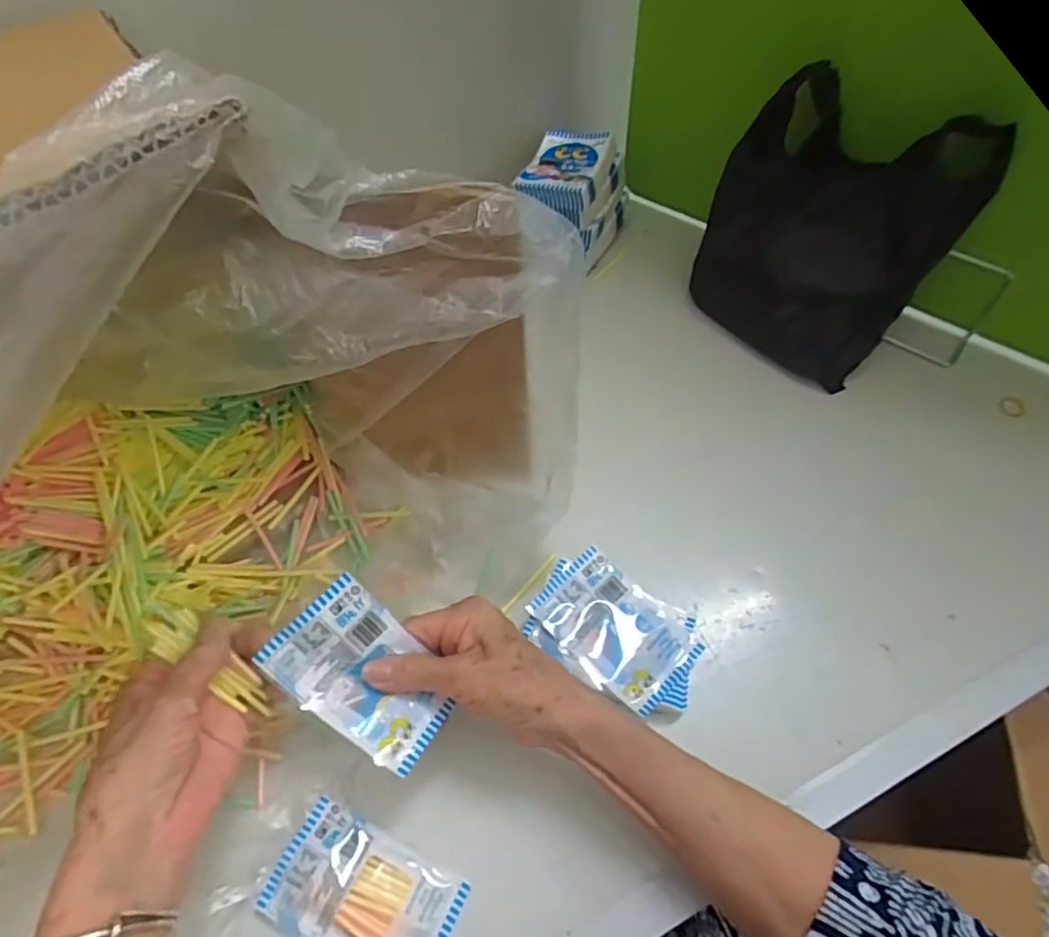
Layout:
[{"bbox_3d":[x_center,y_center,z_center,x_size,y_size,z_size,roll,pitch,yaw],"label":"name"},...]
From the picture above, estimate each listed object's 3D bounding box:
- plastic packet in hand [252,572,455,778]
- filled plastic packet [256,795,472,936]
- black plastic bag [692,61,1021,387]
[{"bbox_3d":[-0.088,0.115,0.350,0.099,0.019,0.063,45,74,-2],"label":"plastic packet in hand"},{"bbox_3d":[-0.092,0.244,0.357,0.103,0.009,0.063,23,60,14],"label":"filled plastic packet"},{"bbox_3d":[0.246,-0.196,0.524,0.179,0.177,0.122,37,64,22],"label":"black plastic bag"}]

